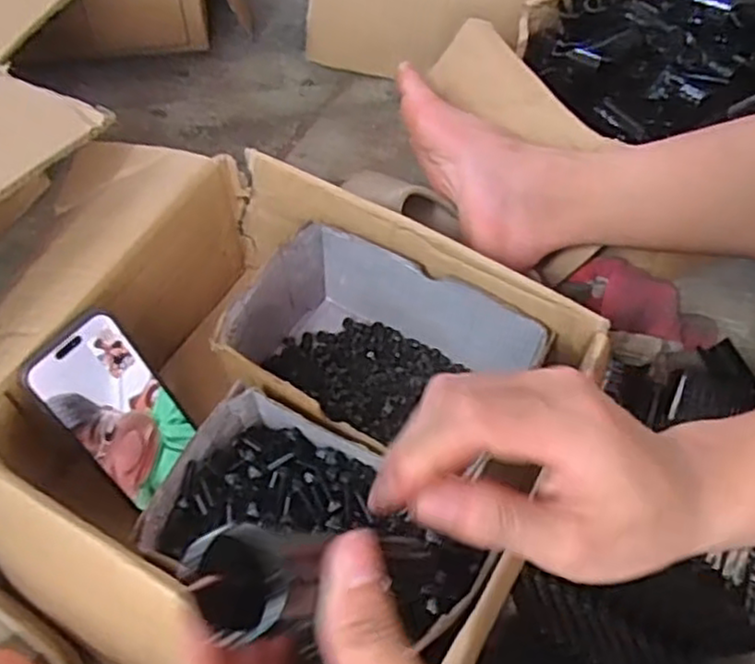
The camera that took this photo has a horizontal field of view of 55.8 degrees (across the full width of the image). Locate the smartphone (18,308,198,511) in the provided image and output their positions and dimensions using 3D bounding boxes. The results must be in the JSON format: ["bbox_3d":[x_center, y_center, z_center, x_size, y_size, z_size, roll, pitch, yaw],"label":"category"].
[{"bbox_3d":[-0.178,0.052,0.489,0.011,0.129,0.069,9,49,40],"label":"smartphone"}]

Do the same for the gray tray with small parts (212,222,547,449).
[{"bbox_3d":[-0.003,0.025,0.544,0.200,0.097,0.141,28,60,14],"label":"gray tray with small parts"}]

